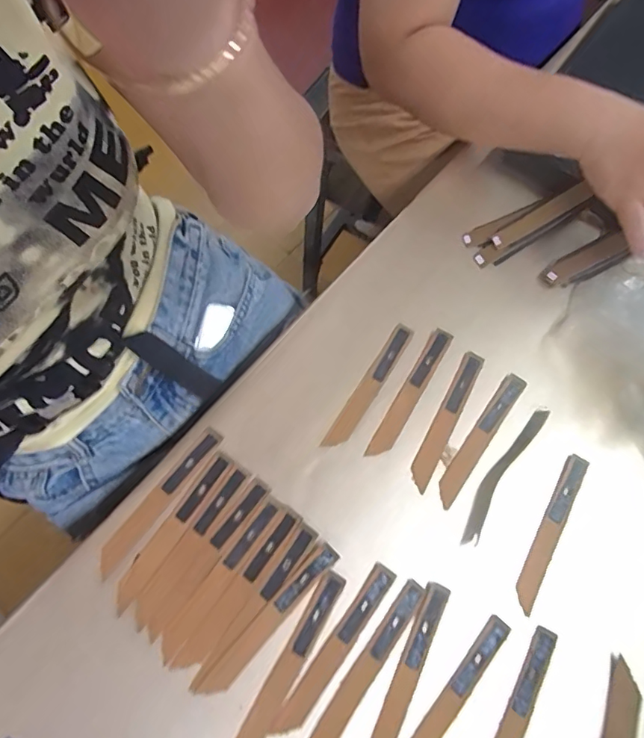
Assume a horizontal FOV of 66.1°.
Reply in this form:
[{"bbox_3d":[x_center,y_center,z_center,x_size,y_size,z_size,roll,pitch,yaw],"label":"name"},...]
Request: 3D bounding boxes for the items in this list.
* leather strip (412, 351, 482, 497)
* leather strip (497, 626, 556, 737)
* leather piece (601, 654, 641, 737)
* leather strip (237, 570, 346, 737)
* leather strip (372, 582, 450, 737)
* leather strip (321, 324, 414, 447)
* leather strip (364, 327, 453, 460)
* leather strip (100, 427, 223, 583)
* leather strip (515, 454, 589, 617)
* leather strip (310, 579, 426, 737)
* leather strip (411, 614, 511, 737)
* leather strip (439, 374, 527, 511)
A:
[{"bbox_3d":[0.102,0.040,0.409,0.018,0.005,0.125,27,70,8],"label":"leather strip"},{"bbox_3d":[0.130,0.239,0.333,0.016,0.004,0.125,29,70,8],"label":"leather strip"},{"bbox_3d":[0.205,0.235,0.338,0.022,0.004,0.066,19,69,5],"label":"leather piece"},{"bbox_3d":[-0.020,0.198,0.336,0.017,0.004,0.123,29,70,8],"label":"leather strip"},{"bbox_3d":[0.057,0.207,0.334,0.016,0.004,0.122,25,70,7],"label":"leather strip"},{"bbox_3d":[0.040,0.014,0.415,0.017,0.005,0.122,30,75,13],"label":"leather strip"},{"bbox_3d":[0.074,0.020,0.411,0.017,0.013,0.123,30,71,9],"label":"leather strip"},{"bbox_3d":[-0.122,0.097,0.375,0.017,0.004,0.124,35,72,11],"label":"leather strip"},{"bbox_3d":[0.175,0.122,0.377,0.015,0.004,0.125,29,71,8],"label":"leather strip"},{"bbox_3d":[0.032,0.202,0.337,0.015,0.004,0.124,35,71,11],"label":"leather strip"},{"bbox_3d":[0.087,0.224,0.333,0.016,0.004,0.125,40,72,12],"label":"leather strip"},{"bbox_3d":[0.128,0.055,0.402,0.017,0.007,0.125,35,71,10],"label":"leather strip"}]

